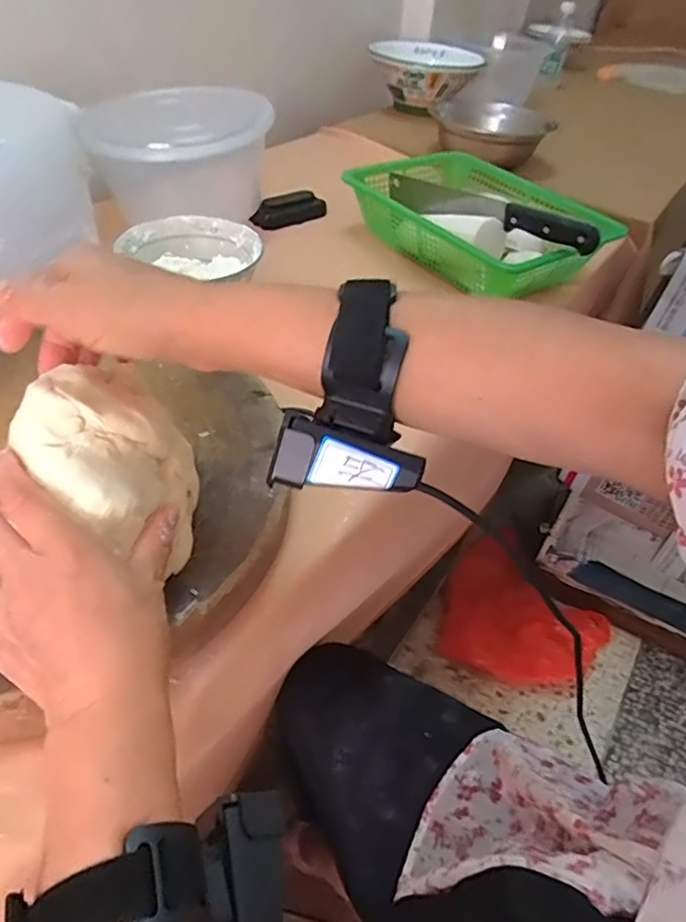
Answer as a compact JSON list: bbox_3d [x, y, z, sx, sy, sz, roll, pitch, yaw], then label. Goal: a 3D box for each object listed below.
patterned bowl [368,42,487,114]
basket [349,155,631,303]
[{"bbox_3d":[0.156,-0.747,1.129,0.212,0.093,0.216,3,44,-3],"label":"patterned bowl"},{"bbox_3d":[0.169,-0.302,0.736,0.231,0.079,0.311,-29,54,-31],"label":"basket"}]

